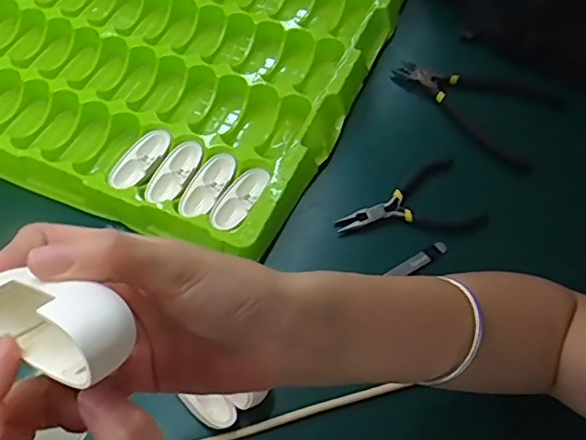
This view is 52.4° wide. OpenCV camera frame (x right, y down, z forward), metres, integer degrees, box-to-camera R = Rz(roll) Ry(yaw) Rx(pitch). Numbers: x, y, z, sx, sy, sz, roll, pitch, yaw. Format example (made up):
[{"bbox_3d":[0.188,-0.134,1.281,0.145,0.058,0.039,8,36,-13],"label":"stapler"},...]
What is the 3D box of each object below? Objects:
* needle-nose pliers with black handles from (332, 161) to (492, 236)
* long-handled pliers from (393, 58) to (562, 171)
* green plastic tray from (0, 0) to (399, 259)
[{"bbox_3d":[0.091,-0.005,0.473,0.109,0.019,0.059,-20,61,-12],"label":"needle-nose pliers with black handles"},{"bbox_3d":[0.165,-0.110,0.542,0.145,0.020,0.089,28,69,8],"label":"long-handled pliers"},{"bbox_3d":[-0.215,-0.226,0.601,0.603,0.047,0.411,22,61,13],"label":"green plastic tray"}]

